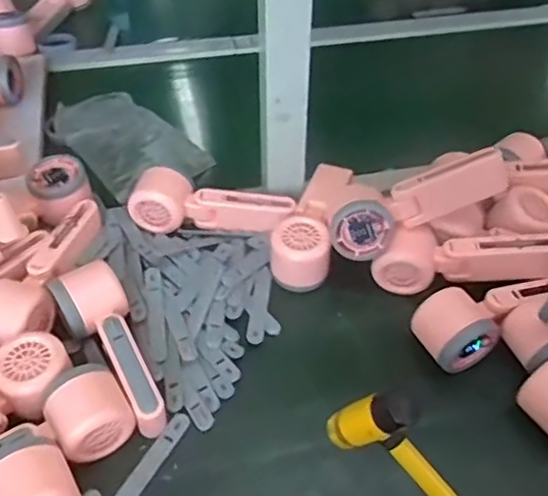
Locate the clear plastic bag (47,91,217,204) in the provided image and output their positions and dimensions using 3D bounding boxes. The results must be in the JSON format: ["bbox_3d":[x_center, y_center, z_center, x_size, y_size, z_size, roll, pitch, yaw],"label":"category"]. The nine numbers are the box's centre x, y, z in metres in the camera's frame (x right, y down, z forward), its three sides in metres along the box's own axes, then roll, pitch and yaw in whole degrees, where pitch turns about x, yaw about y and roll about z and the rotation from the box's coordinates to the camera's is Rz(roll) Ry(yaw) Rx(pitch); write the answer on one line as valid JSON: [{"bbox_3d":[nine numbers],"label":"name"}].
[{"bbox_3d":[-0.177,-0.136,0.746,0.129,0.035,0.188,-33,56,-28],"label":"clear plastic bag"}]

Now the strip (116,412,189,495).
[{"bbox_3d":[-0.098,0.171,0.482,0.016,0.004,0.097,21,51,21],"label":"strip"}]

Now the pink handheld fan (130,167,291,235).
[{"bbox_3d":[-0.064,-0.044,0.634,0.165,0.039,0.055,9,48,6],"label":"pink handheld fan"}]

